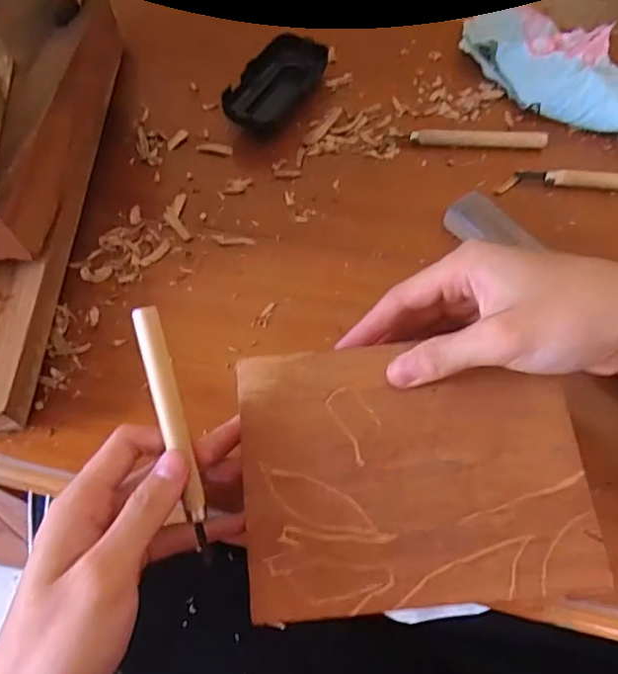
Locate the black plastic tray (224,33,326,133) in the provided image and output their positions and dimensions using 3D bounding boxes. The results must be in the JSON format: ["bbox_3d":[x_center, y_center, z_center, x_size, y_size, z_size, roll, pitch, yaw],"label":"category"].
[{"bbox_3d":[-0.029,-0.212,0.478,0.047,0.029,0.111,27,65,17],"label":"black plastic tray"}]

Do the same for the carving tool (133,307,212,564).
[{"bbox_3d":[-0.064,0.047,0.274,0.013,0.007,0.125,-14,92,-5],"label":"carving tool"}]

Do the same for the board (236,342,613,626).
[{"bbox_3d":[0.052,0.067,0.287,0.168,0.004,0.127,-5,74,0],"label":"board"}]

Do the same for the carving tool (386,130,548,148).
[{"bbox_3d":[0.125,-0.158,0.451,0.121,0.010,0.012,4,61,6],"label":"carving tool"}]

